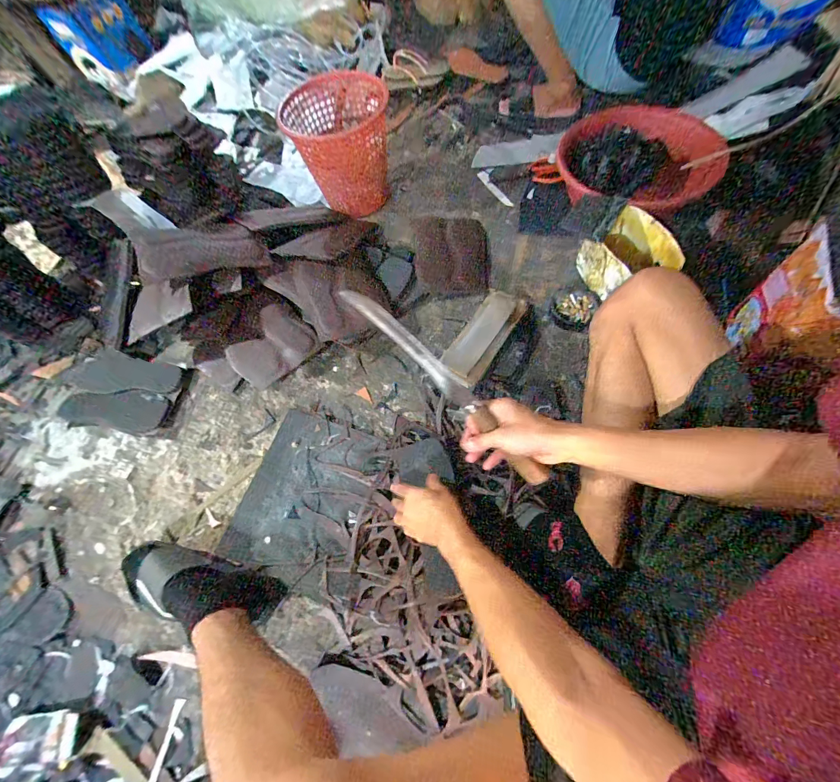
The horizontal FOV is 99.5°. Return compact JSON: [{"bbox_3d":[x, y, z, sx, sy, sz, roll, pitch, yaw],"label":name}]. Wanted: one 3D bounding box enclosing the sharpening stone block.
[{"bbox_3d":[0.127,-0.117,0.725,0.086,0.024,0.235,30,72,20],"label":"sharpening stone block"}]

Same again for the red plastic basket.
[{"bbox_3d":[-0.208,-0.640,0.934,0.243,0.196,0.281,-4,64,6],"label":"red plastic basket"}]

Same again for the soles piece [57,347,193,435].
[{"bbox_3d":[-0.679,-0.003,0.795,0.296,0.016,0.172,11,66,13],"label":"soles piece"}]

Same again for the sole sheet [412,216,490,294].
[{"bbox_3d":[0.075,-0.321,0.846,0.169,0.027,0.192,-1,87,-2],"label":"sole sheet"}]

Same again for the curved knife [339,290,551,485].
[{"bbox_3d":[0.036,-0.004,0.453,0.344,0.034,0.025,45,72,-5],"label":"curved knife"}]

